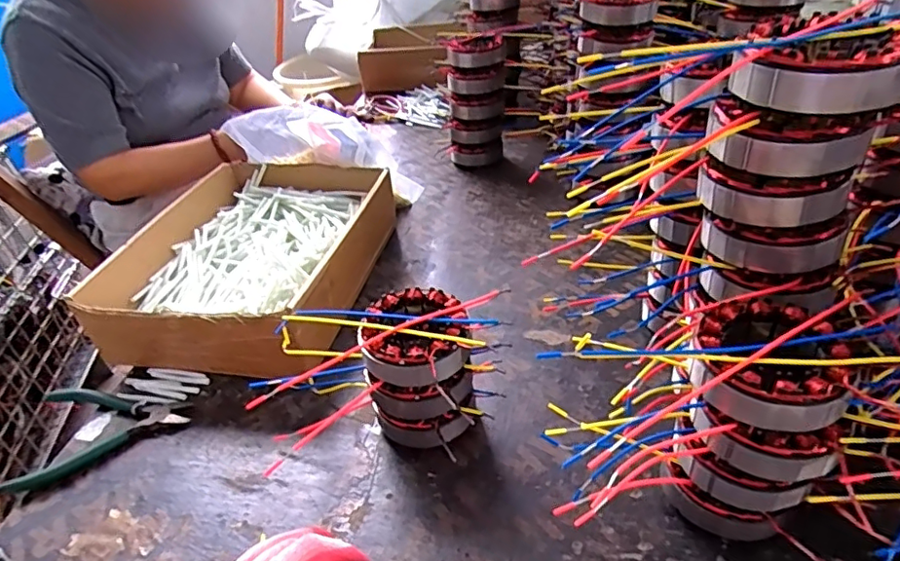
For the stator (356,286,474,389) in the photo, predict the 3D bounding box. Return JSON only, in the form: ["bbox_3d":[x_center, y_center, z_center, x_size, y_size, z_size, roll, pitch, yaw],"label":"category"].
[{"bbox_3d":[-0.028,0.046,0.440,0.084,0.039,0.090,-5,36,4],"label":"stator"}]

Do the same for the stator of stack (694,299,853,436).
[{"bbox_3d":[0.190,0.048,0.338,0.083,0.035,0.084,7,39,19],"label":"stator of stack"}]

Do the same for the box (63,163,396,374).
[{"bbox_3d":[-0.226,-0.030,0.669,0.248,0.088,0.336,3,35,14],"label":"box"}]

